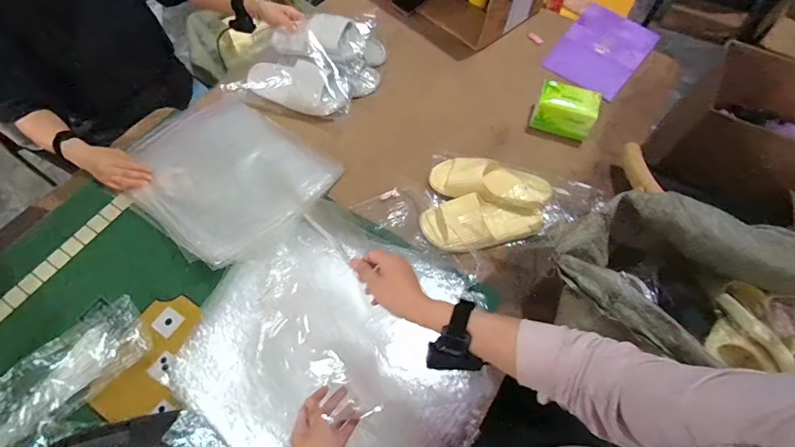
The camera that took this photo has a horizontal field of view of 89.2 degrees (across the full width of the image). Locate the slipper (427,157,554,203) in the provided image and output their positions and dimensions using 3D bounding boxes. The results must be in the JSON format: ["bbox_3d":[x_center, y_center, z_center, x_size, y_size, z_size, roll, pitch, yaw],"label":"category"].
[{"bbox_3d":[0.188,-0.094,0.838,0.246,0.051,0.082,12,59,25],"label":"slipper"}]

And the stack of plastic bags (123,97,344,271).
[{"bbox_3d":[-0.379,-0.116,0.869,0.429,0.041,0.343,32,64,16],"label":"stack of plastic bags"}]

